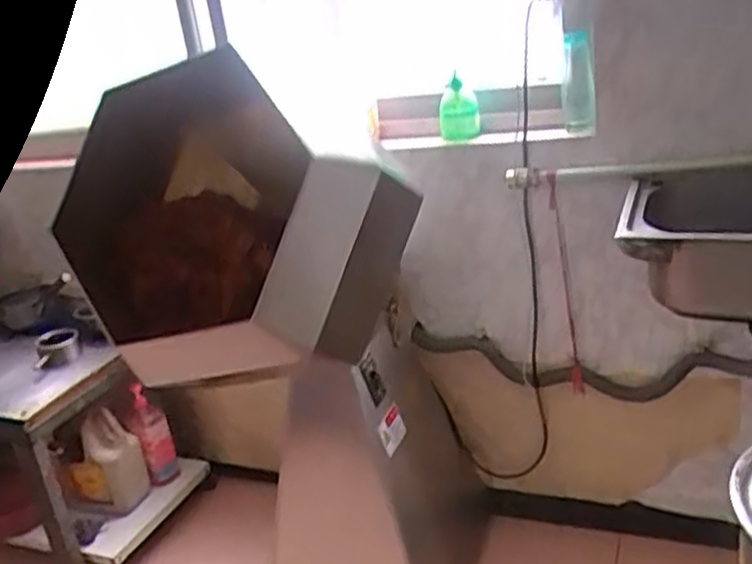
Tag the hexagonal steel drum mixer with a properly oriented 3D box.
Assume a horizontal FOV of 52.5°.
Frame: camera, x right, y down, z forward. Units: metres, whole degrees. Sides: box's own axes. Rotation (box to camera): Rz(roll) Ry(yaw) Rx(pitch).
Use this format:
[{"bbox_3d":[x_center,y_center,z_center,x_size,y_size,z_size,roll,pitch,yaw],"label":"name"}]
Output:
[{"bbox_3d":[-0.212,-0.105,1.158,0.479,0.400,0.378,12,29,42],"label":"hexagonal steel drum mixer"}]

